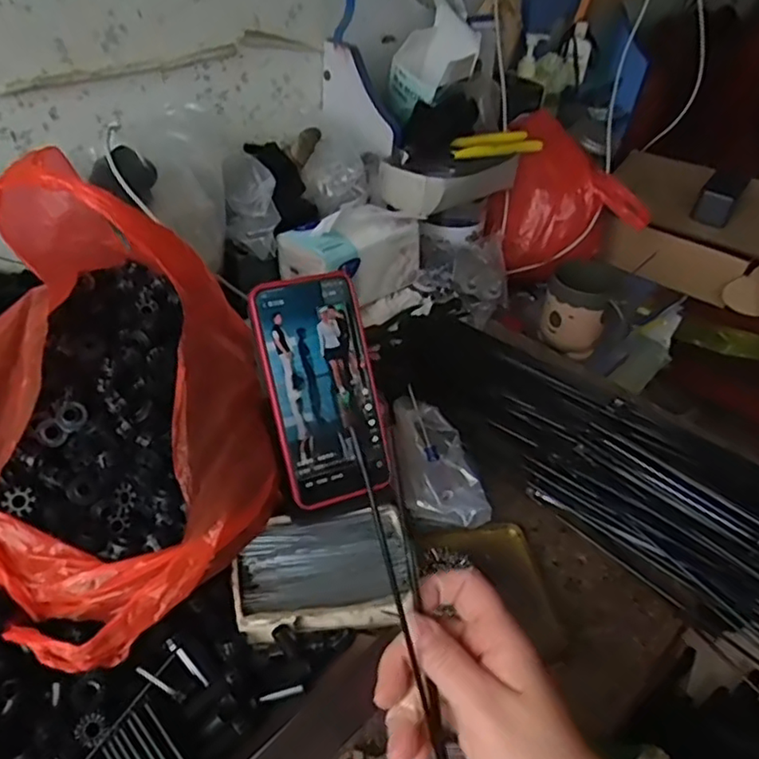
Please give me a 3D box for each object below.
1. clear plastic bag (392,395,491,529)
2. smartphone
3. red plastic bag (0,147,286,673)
[{"bbox_3d":[0.046,0.069,0.534,0.069,0.035,0.128,-6,40,-9],"label":"clear plastic bag"},{"bbox_3d":[-0.041,0.007,0.453,0.078,0.162,0.007,-13,4,-17],"label":"smartphone"},{"bbox_3d":[-0.182,-0.002,0.412,0.211,0.192,0.268,-25,46,-28],"label":"red plastic bag"}]

